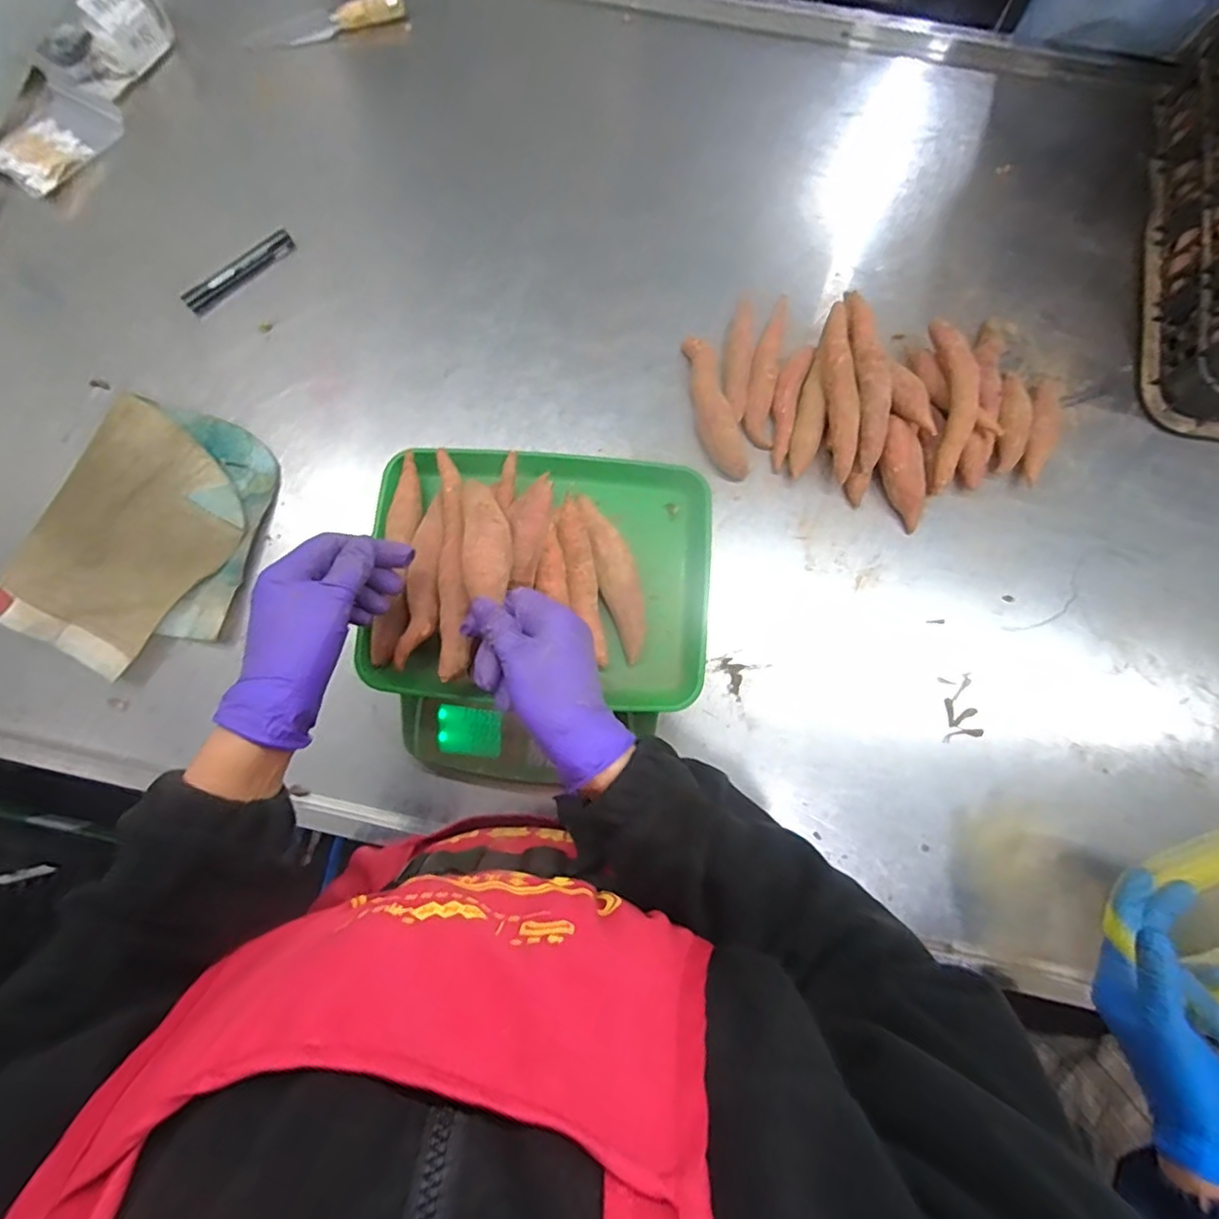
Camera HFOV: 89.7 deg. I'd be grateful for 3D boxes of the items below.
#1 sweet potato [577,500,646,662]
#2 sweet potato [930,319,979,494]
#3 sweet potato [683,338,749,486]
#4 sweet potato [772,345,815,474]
[{"bbox_3d":[0.006,-0.032,0.523,0.032,0.033,0.149,-14,79,-4],"label":"sweet potato"},{"bbox_3d":[0.353,-0.213,0.629,0.029,0.037,0.179,1,90,0],"label":"sweet potato"},{"bbox_3d":[0.108,-0.222,0.672,0.040,0.036,0.170,-17,78,-4],"label":"sweet potato"},{"bbox_3d":[0.193,-0.224,0.675,0.030,0.025,0.141,17,78,3],"label":"sweet potato"}]

